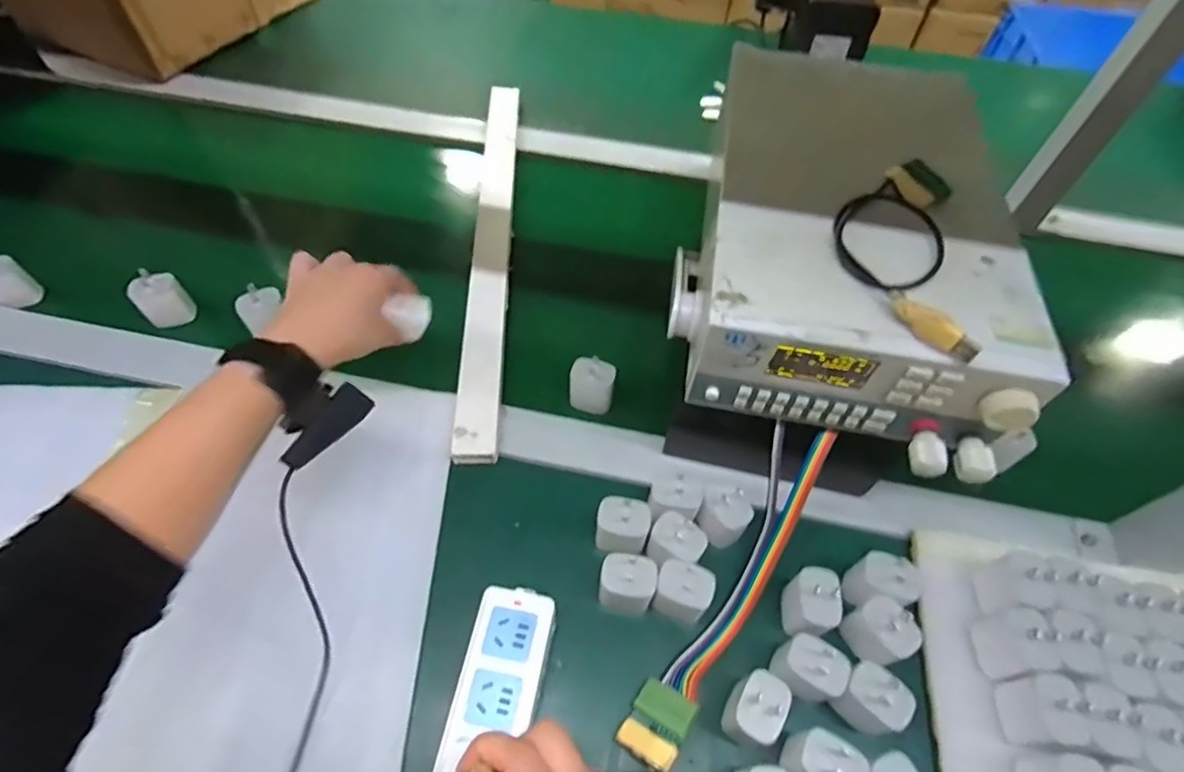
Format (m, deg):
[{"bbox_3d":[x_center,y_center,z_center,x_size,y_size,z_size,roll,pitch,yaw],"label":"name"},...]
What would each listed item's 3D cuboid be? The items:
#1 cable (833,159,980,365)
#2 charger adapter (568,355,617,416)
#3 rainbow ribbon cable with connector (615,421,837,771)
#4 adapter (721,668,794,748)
[{"bbox_3d":[0.209,-0.099,0.400,0.081,0.029,0.183,12,48,9],"label":"cable"},{"bbox_3d":[0.000,0.000,0.556,0.042,0.055,0.025,9,55,3],"label":"charger adapter"},{"bbox_3d":[0.103,0.148,0.434,0.042,0.064,0.256,29,76,23],"label":"rainbow ribbon cable with connector"},{"bbox_3d":[0.111,0.219,0.396,0.034,0.044,0.040,28,59,16],"label":"adapter"}]

